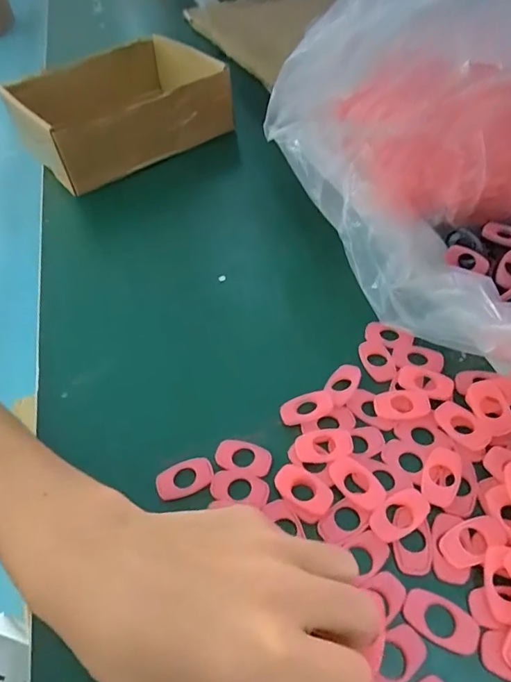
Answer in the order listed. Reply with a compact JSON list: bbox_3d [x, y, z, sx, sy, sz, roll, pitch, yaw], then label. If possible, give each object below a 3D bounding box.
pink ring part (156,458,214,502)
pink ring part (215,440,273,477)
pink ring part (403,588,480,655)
[{"bbox_3d":[-0.040,0.079,0.266,0.032,0.004,0.019,-18,50,-10],"label":"pink ring part"},{"bbox_3d":[-0.007,0.068,0.273,0.033,0.004,0.019,7,50,12],"label":"pink ring part"},{"bbox_3d":[0.084,0.127,0.213,0.032,0.004,0.019,19,53,21],"label":"pink ring part"}]

